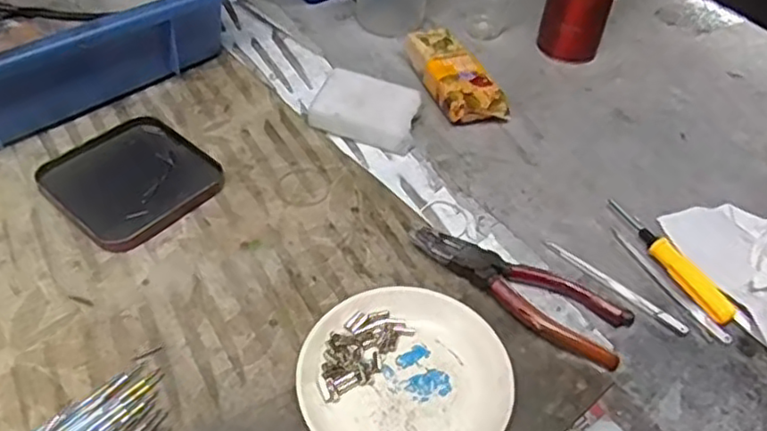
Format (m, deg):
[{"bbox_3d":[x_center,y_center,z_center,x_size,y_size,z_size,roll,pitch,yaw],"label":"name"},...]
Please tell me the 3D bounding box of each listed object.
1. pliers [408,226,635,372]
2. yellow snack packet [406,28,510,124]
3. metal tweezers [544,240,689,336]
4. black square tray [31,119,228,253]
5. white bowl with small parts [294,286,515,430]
[{"bbox_3d":[0.089,0.047,0.445,0.150,0.013,0.048,30,52,20],"label":"pliers"},{"bbox_3d":[0.063,-0.124,0.588,0.053,0.031,0.106,-13,51,-17],"label":"yellow snack packet"},{"bbox_3d":[0.158,0.048,0.458,0.108,0.004,0.009,36,54,24],"label":"metal tweezers"},{"bbox_3d":[-0.185,-0.028,0.488,0.105,0.011,0.103,34,53,22],"label":"black square tray"},{"bbox_3d":[0.011,0.094,0.381,0.117,0.022,0.111,3,48,-3],"label":"white bowl with small parts"}]

